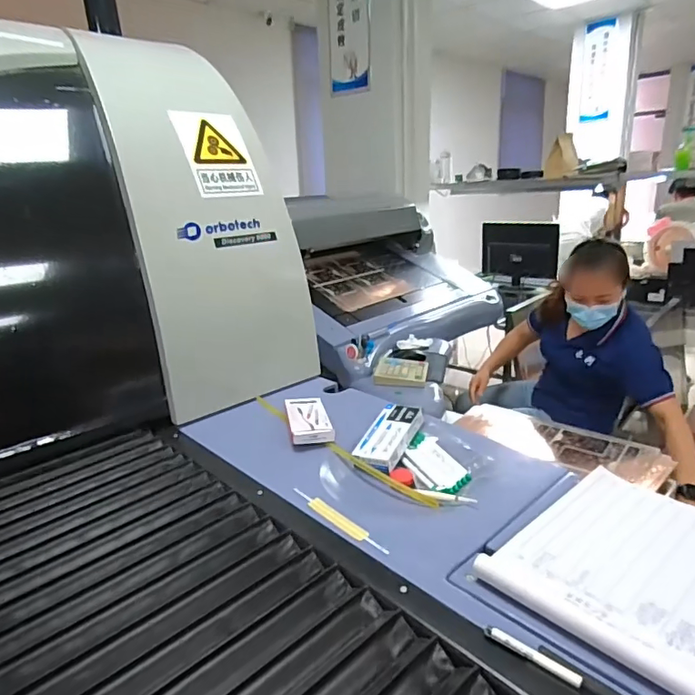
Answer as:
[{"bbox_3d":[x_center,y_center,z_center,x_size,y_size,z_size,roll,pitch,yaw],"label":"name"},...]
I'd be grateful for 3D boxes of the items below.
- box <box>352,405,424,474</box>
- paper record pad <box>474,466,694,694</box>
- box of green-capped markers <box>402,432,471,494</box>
[{"bbox_3d":[0.070,0.152,0.879,0.072,0.030,0.153,7,33,28],"label":"box"},{"bbox_3d":[0.322,0.234,0.583,0.287,0.023,0.215,-18,23,-38],"label":"paper record pad"},{"bbox_3d":[0.137,0.187,0.826,0.071,0.022,0.156,-9,19,-17],"label":"box of green-capped markers"}]

